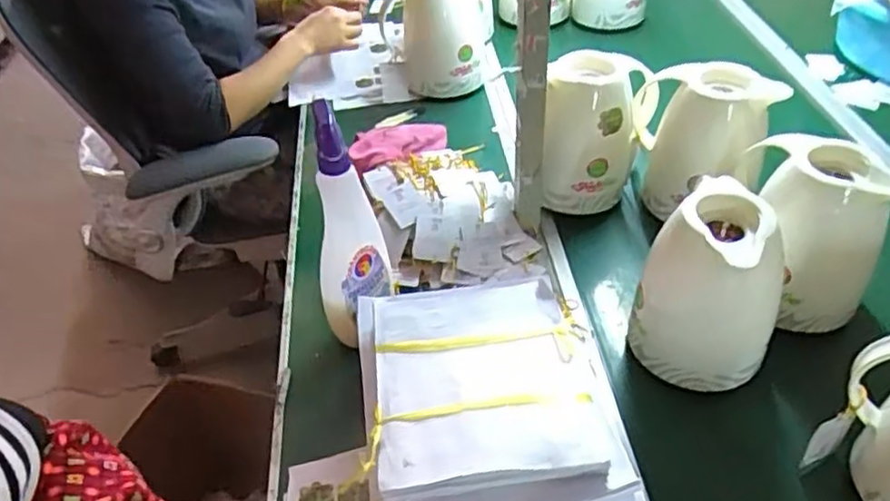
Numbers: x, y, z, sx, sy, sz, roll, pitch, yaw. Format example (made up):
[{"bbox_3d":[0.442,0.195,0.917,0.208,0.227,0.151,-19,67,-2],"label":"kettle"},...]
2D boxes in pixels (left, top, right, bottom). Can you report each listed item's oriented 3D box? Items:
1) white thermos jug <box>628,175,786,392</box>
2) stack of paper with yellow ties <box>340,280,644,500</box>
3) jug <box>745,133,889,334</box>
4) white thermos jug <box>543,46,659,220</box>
[{"bbox_3d":[0.264,0.044,0.685,0.114,0.175,0.114,-28,48,-24],"label":"white thermos jug"},{"bbox_3d":[0.036,0.133,0.619,0.211,0.066,0.255,-8,43,-4],"label":"stack of paper with yellow ties"},{"bbox_3d":[0.387,-0.023,0.746,0.107,0.176,0.143,-15,43,-11],"label":"jug"},{"bbox_3d":[0.185,-0.151,0.824,0.126,0.164,0.132,9,44,14],"label":"white thermos jug"}]

